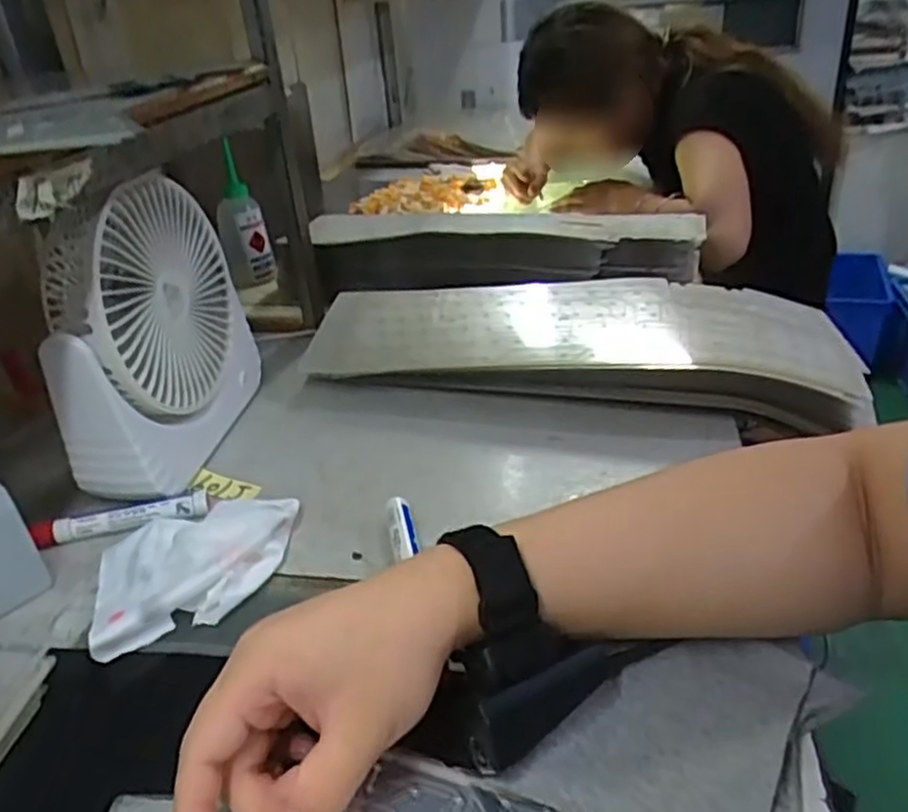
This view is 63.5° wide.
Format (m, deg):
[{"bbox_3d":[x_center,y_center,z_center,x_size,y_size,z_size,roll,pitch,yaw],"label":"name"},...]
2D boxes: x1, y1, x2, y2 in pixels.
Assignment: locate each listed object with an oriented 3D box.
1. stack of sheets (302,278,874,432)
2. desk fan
[{"bbox_3d":[0.097,-0.052,0.611,0.432,0.061,0.145,3,31,15],"label":"stack of sheets"},{"bbox_3d":[-0.217,-0.053,0.531,0.070,0.197,0.186,-3,30,6],"label":"desk fan"}]

